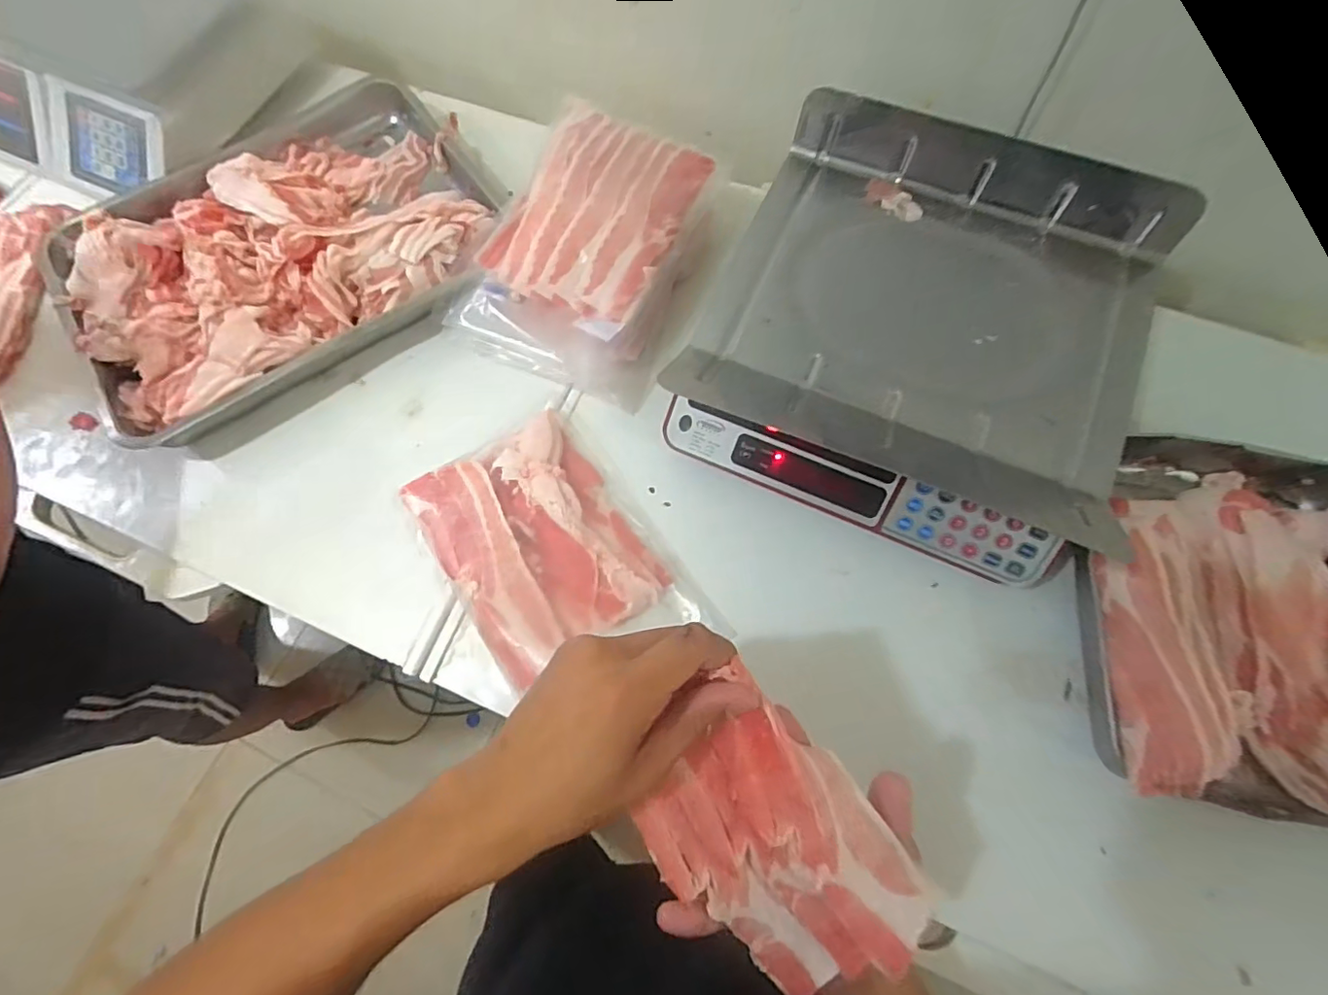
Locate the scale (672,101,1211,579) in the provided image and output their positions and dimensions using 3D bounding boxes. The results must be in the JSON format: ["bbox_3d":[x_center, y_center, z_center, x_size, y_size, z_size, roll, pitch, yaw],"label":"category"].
[{"bbox_3d":[0.221,-0.144,0.513,0.346,0.158,0.330,22,70,9],"label":"scale"}]

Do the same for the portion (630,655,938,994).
[{"bbox_3d":[0.060,0.189,0.301,0.104,0.023,0.195,-34,103,7],"label":"portion"}]

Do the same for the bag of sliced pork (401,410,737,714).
[{"bbox_3d":[-0.102,0.051,0.512,0.192,0.029,0.248,-32,71,-12],"label":"bag of sliced pork"}]

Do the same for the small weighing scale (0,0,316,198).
[{"bbox_3d":[-0.667,-0.545,0.690,0.350,0.136,0.336,29,71,11],"label":"small weighing scale"}]

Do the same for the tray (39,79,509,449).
[{"bbox_3d":[-0.417,-0.278,0.621,0.448,0.085,0.357,-37,73,-14],"label":"tray"}]

